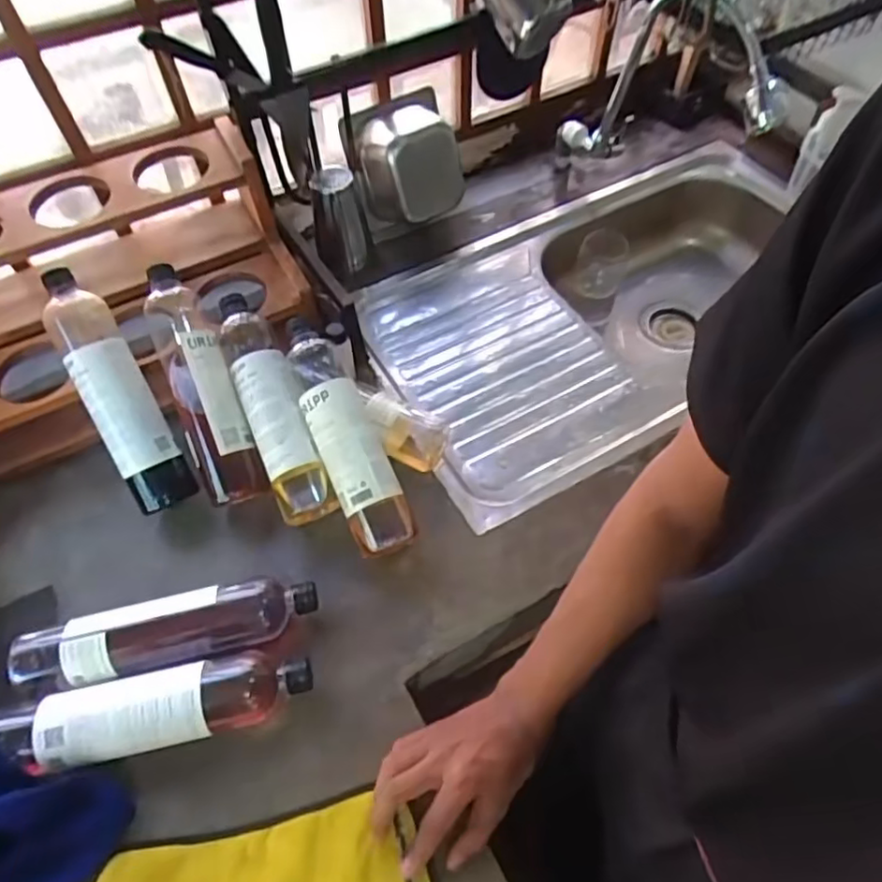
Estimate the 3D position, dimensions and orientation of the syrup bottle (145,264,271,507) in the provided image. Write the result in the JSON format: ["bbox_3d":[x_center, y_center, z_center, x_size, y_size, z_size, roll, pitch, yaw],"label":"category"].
[{"bbox_3d":[-0.271,-0.064,0.718,0.069,0.080,0.274,-22,76,-16],"label":"syrup bottle"}]

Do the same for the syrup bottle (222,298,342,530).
[{"bbox_3d":[-0.192,-0.047,0.718,0.063,0.057,0.278,-20,73,-15],"label":"syrup bottle"}]

